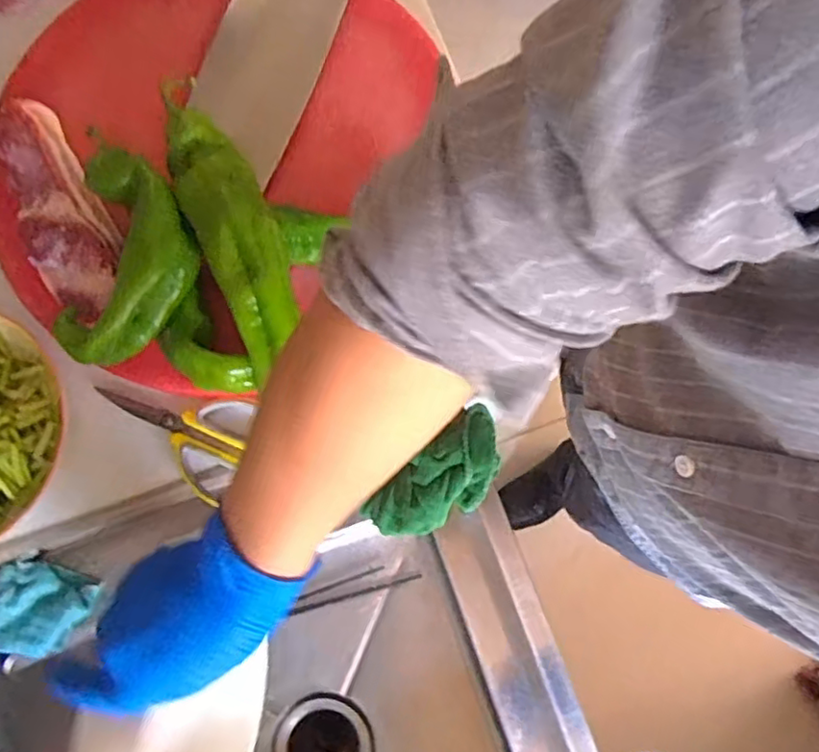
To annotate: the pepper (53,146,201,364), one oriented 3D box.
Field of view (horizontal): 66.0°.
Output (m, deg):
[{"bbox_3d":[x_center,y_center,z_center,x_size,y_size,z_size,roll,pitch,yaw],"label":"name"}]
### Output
[{"bbox_3d":[-0.205,-0.090,0.455,0.100,0.044,0.160,8,79,3],"label":"pepper"}]

